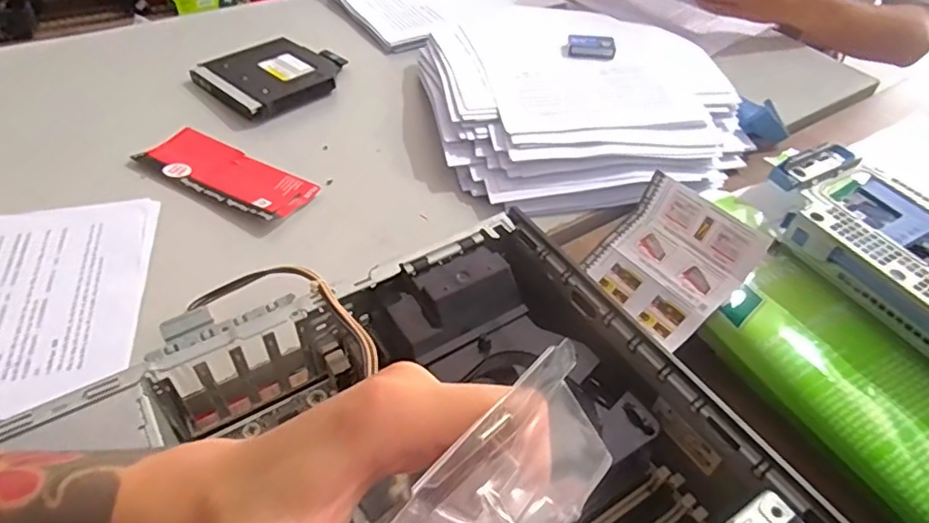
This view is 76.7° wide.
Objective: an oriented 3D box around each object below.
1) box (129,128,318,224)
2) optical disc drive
[{"bbox_3d":[-0.231,-0.086,0.564,0.182,0.011,0.063,23,48,17],"label":"box"},{"bbox_3d":[-0.217,-0.220,0.690,0.154,0.022,0.132,-33,56,-32],"label":"optical disc drive"}]

